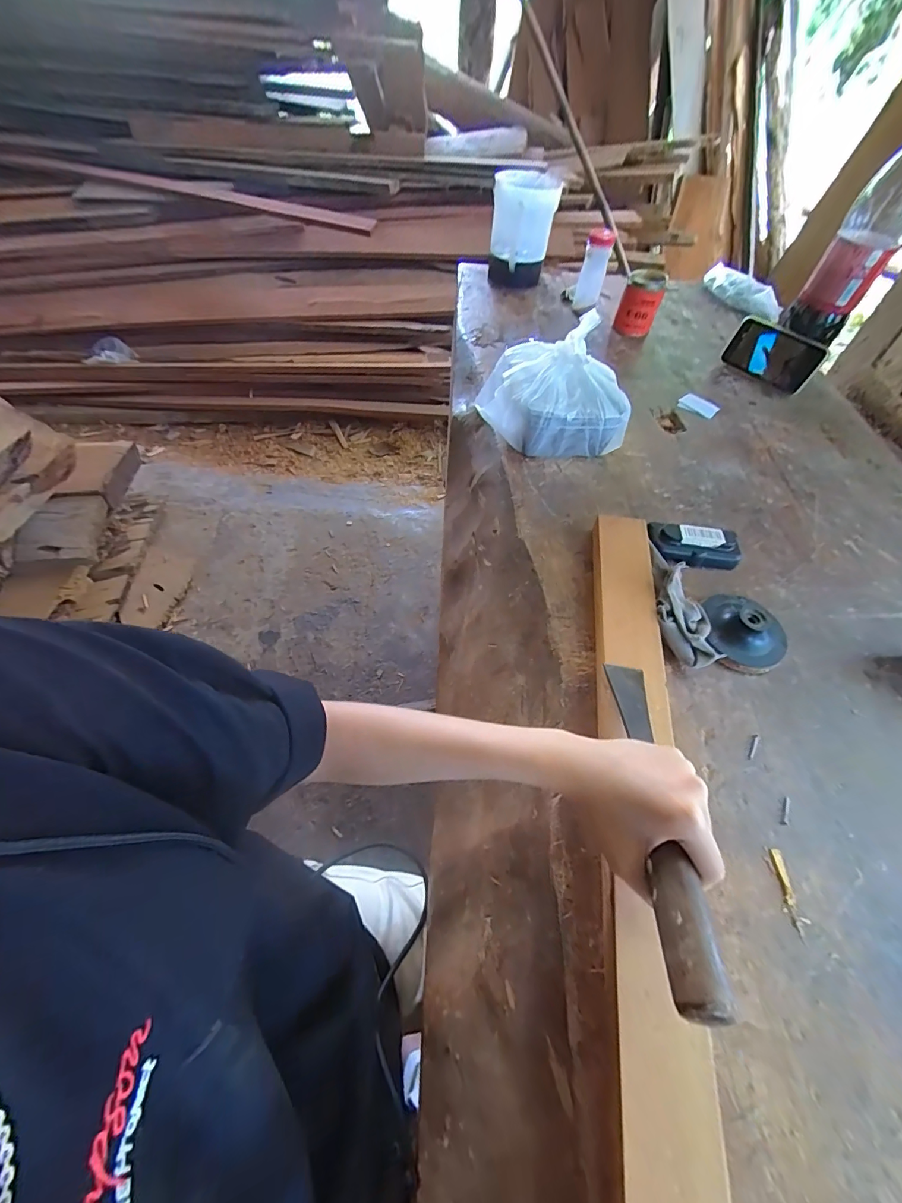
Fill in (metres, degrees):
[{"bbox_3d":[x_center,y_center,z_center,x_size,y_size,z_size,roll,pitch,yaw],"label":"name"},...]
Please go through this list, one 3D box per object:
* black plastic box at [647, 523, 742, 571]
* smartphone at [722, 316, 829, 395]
[{"bbox_3d":[0.285,-0.066,0.510,0.101,0.031,0.043,6,56,2],"label":"black plastic box"},{"bbox_3d":[0.518,-0.396,0.698,0.135,0.069,0.012,38,40,15],"label":"smartphone"}]

